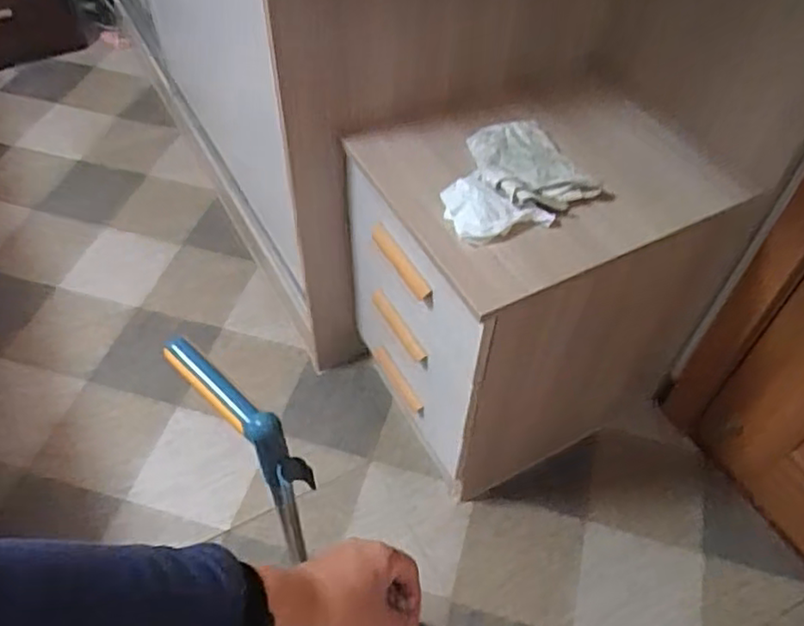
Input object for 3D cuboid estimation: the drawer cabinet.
[{"bbox_3d":[0.206,-0.027,1.187,0.461,0.641,0.415,-26,57,-20],"label":"drawer cabinet"}]

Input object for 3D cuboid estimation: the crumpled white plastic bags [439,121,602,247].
[{"bbox_3d":[0.140,-0.186,0.947,0.194,0.051,0.183,-22,55,-18],"label":"crumpled white plastic bags"}]

